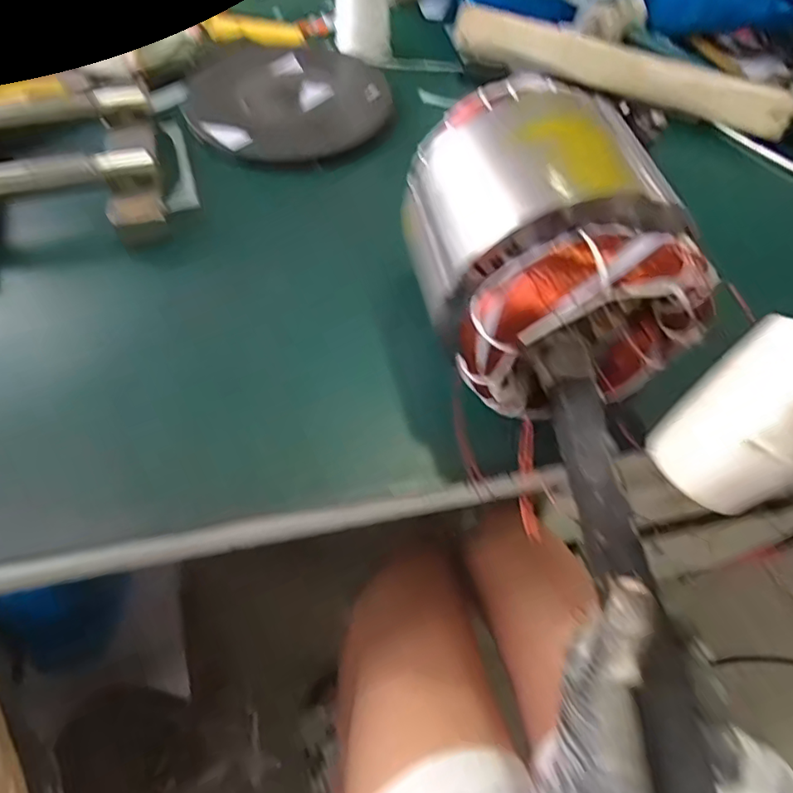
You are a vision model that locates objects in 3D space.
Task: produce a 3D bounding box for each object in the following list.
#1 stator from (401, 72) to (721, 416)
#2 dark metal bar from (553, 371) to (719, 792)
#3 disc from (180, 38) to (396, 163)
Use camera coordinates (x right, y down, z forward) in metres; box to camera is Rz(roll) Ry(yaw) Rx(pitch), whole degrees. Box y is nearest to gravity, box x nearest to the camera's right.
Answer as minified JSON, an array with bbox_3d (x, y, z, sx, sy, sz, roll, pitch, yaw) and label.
[{"bbox_3d":[0.082,-0.093,0.335,0.137,0.110,0.169,-13,59,-10],"label":"stator"},{"bbox_3d":[0.124,0.115,0.291,0.032,0.016,0.261,-9,74,-8],"label":"dark metal bar"},{"bbox_3d":[-0.106,-0.296,0.558,0.191,0.020,0.190,1,58,-1],"label":"disc"}]

